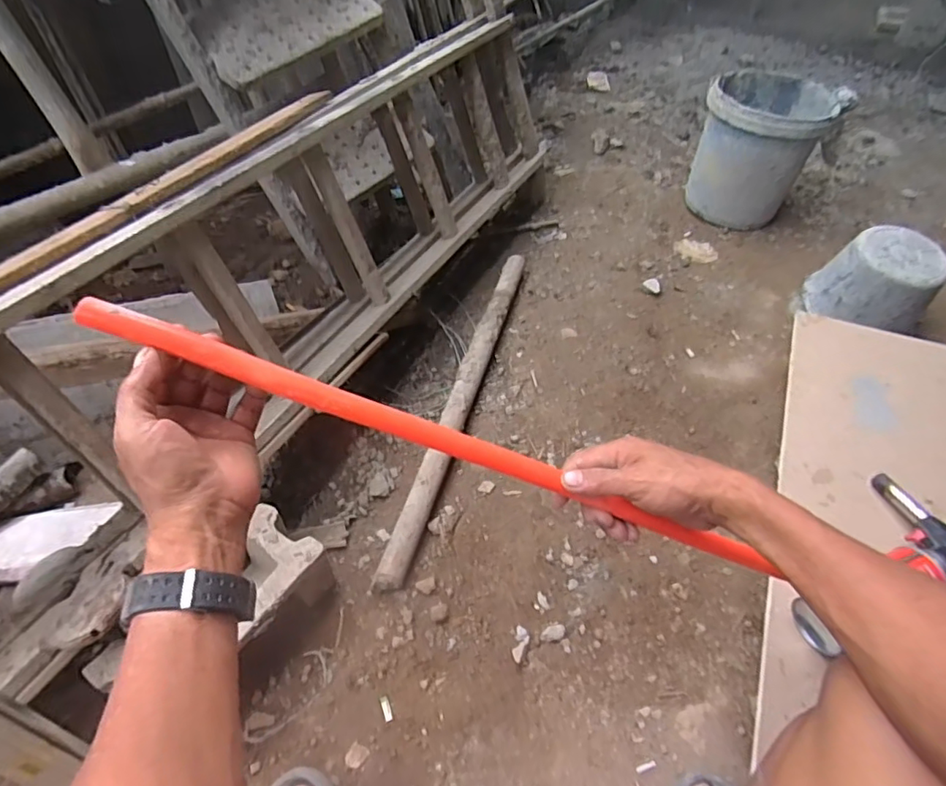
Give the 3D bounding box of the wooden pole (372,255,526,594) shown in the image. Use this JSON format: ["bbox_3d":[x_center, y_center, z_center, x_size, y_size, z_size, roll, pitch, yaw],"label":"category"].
[{"bbox_3d":[-0.015,-0.005,1.176,0.057,0.055,0.873,12,53,12],"label":"wooden pole"}]

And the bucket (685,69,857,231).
[{"bbox_3d":[0.782,-0.670,1.532,0.302,0.316,0.308,0,50,0],"label":"bucket"}]

